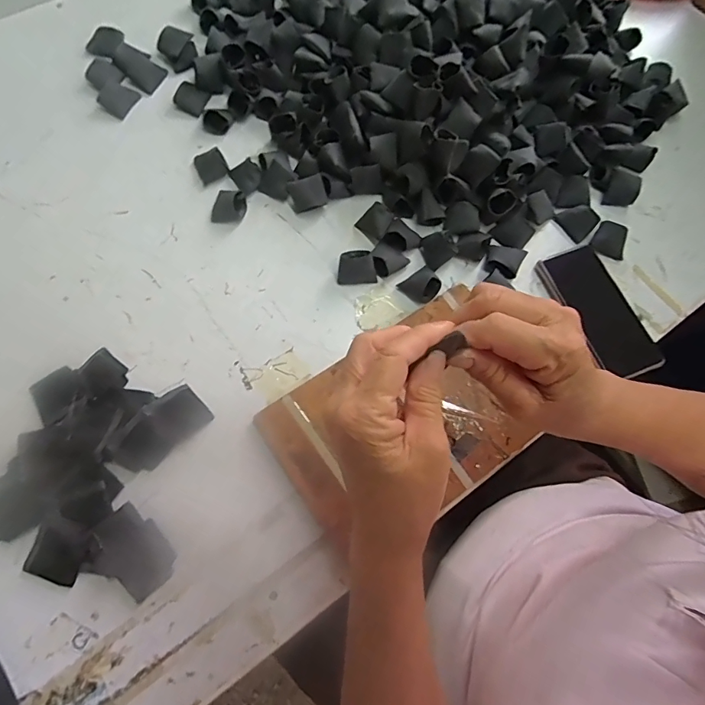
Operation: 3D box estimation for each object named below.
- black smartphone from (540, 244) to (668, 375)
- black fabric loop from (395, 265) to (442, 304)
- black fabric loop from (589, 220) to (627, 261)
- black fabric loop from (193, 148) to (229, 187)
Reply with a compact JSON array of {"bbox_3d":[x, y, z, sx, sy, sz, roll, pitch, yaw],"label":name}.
[{"bbox_3d":[0.282,-0.047,0.510,0.071,0.010,0.159,-20,73,-9],"label":"black smartphone"},{"bbox_3d":[0.078,-0.076,0.507,0.040,0.017,0.036,-32,75,-12],"label":"black fabric loop"},{"bbox_3d":[0.310,-0.133,0.532,0.042,0.029,0.026,27,72,7],"label":"black fabric loop"},{"bbox_3d":[-0.175,-0.232,0.550,0.036,0.018,0.040,-20,73,-9],"label":"black fabric loop"}]

